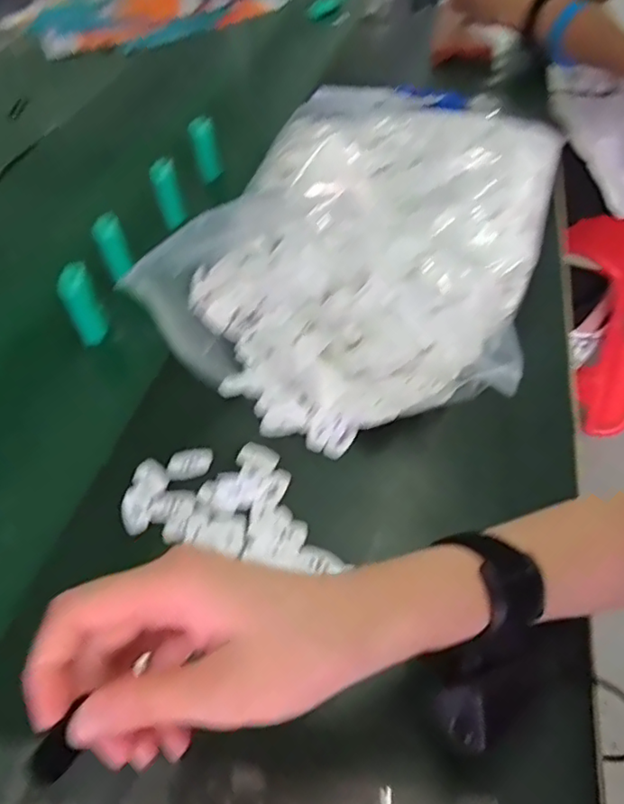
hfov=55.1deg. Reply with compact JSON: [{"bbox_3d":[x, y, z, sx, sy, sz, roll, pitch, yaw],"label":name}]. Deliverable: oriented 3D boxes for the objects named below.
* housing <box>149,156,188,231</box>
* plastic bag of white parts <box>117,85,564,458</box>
[{"bbox_3d":[-0.167,-0.245,0.693,0.029,0.073,0.034,-16,47,-7],"label":"housing"},{"bbox_3d":[0.054,-0.160,0.567,0.304,0.095,0.430,11,49,17],"label":"plastic bag of white parts"}]

